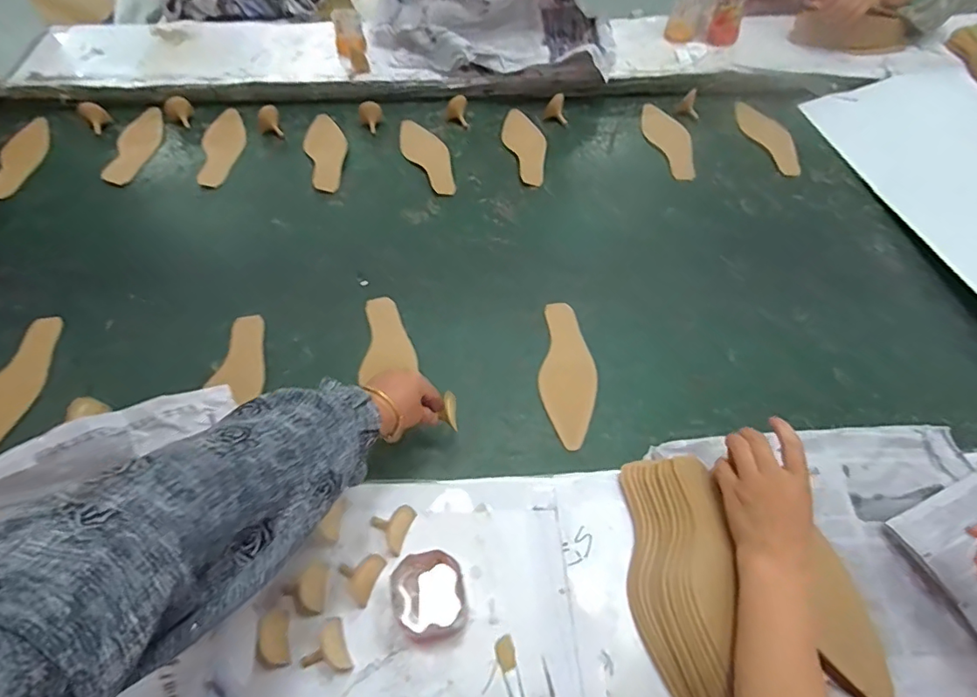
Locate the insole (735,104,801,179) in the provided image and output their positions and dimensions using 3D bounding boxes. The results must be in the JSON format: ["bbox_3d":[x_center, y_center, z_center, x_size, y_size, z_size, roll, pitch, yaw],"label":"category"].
[{"bbox_3d":[0.565,-0.423,1.024,0.089,0.010,0.214,-13,60,-12],"label":"insole"}]

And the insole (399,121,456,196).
[{"bbox_3d":[-0.113,-0.370,0.978,0.079,0.010,0.226,-27,62,-16],"label":"insole"}]

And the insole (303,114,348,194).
[{"bbox_3d":[-0.308,-0.375,0.969,0.075,0.007,0.215,-12,59,-7],"label":"insole"}]

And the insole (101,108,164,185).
[{"bbox_3d":[-0.657,-0.384,0.962,0.070,0.014,0.197,-4,58,-4],"label":"insole"}]

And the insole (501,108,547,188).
[{"bbox_3d":[0.073,-0.399,0.998,0.073,0.014,0.227,-13,59,-8],"label":"insole"}]

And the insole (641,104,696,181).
[{"bbox_3d":[0.361,-0.413,1.013,0.078,0.008,0.220,-13,59,-8],"label":"insole"}]

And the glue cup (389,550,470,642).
[{"bbox_3d":[-0.055,0.241,0.495,0.064,0.070,0.069,0,57,-1],"label":"glue cup"}]

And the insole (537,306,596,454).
[{"bbox_3d":[0.113,0.030,0.729,0.075,0.010,0.232,5,53,6],"label":"insole"}]

